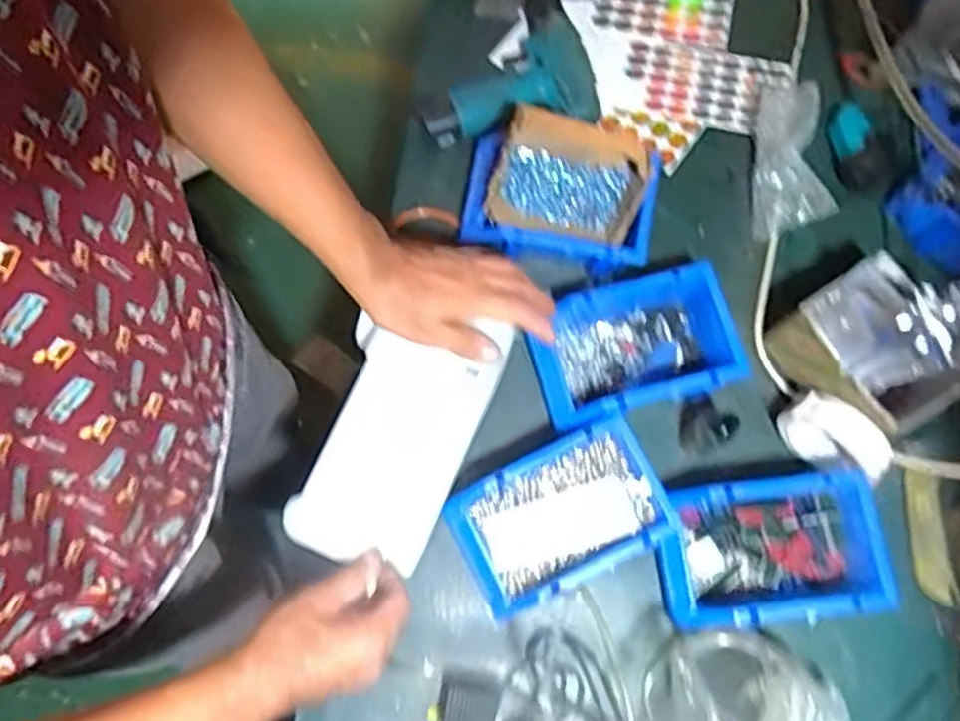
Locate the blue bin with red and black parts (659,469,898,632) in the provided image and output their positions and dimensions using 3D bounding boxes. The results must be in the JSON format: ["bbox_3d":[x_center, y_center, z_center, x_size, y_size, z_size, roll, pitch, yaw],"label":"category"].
[{"bbox_3d":[0.256,0.168,0.653,0.191,0.067,0.118,-5,75,-3],"label":"blue bin with red and black parts"}]

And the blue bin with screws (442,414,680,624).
[{"bbox_3d":[0.070,0.140,0.658,0.179,0.061,0.117,-27,77,-8],"label":"blue bin with screws"}]

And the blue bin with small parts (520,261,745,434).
[{"bbox_3d":[0.147,-0.011,0.708,0.188,0.074,0.124,-17,76,-6],"label":"blue bin with small parts"}]

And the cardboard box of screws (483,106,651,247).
[{"bbox_3d":[0.084,-0.170,0.694,0.141,0.106,0.056,19,41,1],"label":"cardboard box of screws"}]

